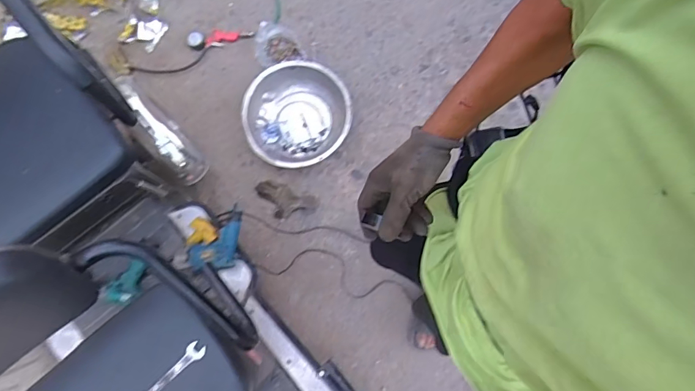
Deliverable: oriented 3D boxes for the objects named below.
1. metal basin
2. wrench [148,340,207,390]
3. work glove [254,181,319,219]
[{"bbox_3d":[-0.177,-0.273,1.529,0.360,0.108,0.359,-1,77,2],"label":"metal basin"},{"bbox_3d":[-0.347,0.348,0.862,0.159,0.006,0.036,-41,65,-6],"label":"wrench"},{"bbox_3d":[-0.216,0.022,1.503,0.213,0.023,0.107,20,79,7],"label":"work glove"}]

